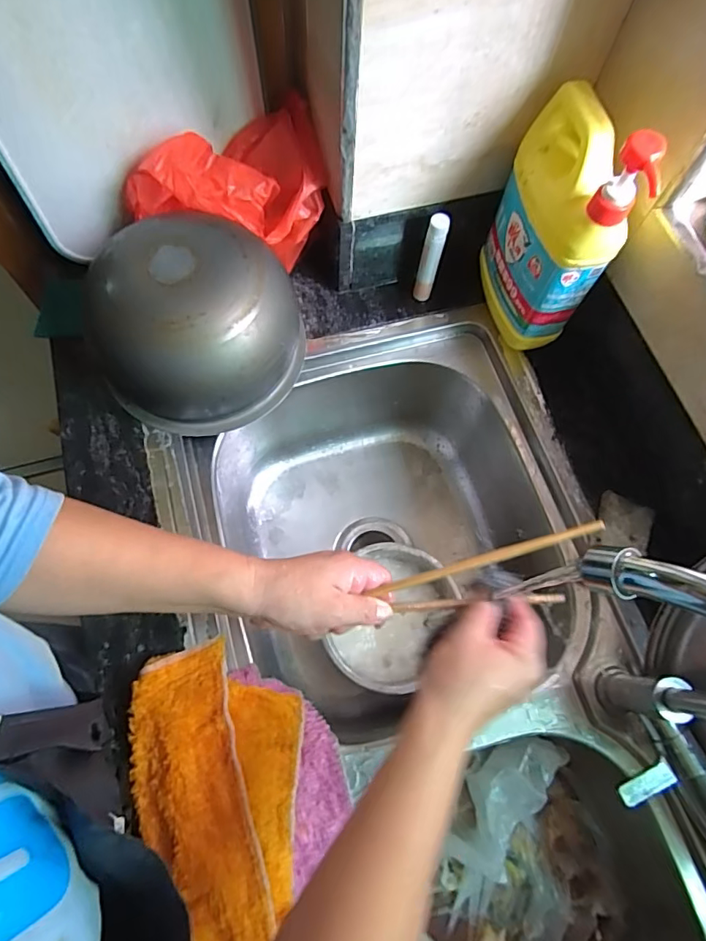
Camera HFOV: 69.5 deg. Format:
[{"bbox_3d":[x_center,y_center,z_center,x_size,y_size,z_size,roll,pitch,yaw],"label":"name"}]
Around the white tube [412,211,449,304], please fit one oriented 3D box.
[{"bbox_3d":[0.087,-0.237,0.582,0.021,0.119,0.018,14,69,3],"label":"white tube"}]

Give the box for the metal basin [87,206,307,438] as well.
[{"bbox_3d":[-0.165,-0.149,0.527,0.195,0.134,0.184,1,69,-2],"label":"metal basin"}]

